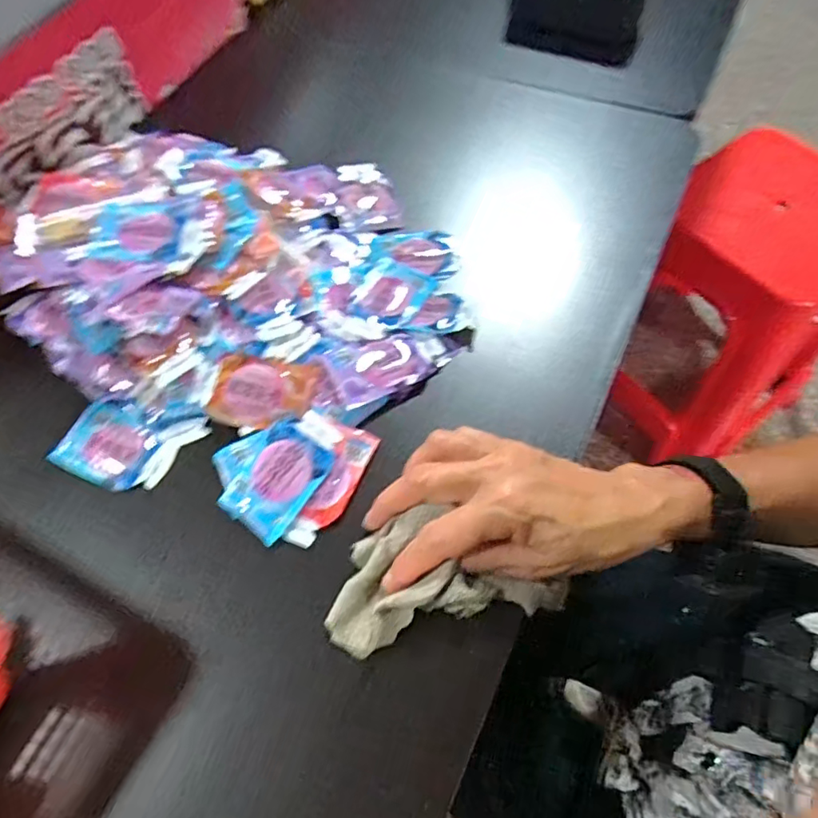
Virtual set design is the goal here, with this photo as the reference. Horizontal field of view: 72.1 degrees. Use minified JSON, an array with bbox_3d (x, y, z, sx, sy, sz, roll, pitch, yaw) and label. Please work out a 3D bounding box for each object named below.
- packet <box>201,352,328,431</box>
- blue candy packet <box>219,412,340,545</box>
[{"bbox_3d":[-0.096,-0.011,0.374,0.070,0.011,0.047,6,76,-3],"label":"packet"},{"bbox_3d":[-0.079,0.037,0.349,0.049,0.012,0.078,30,64,19],"label":"blue candy packet"}]

